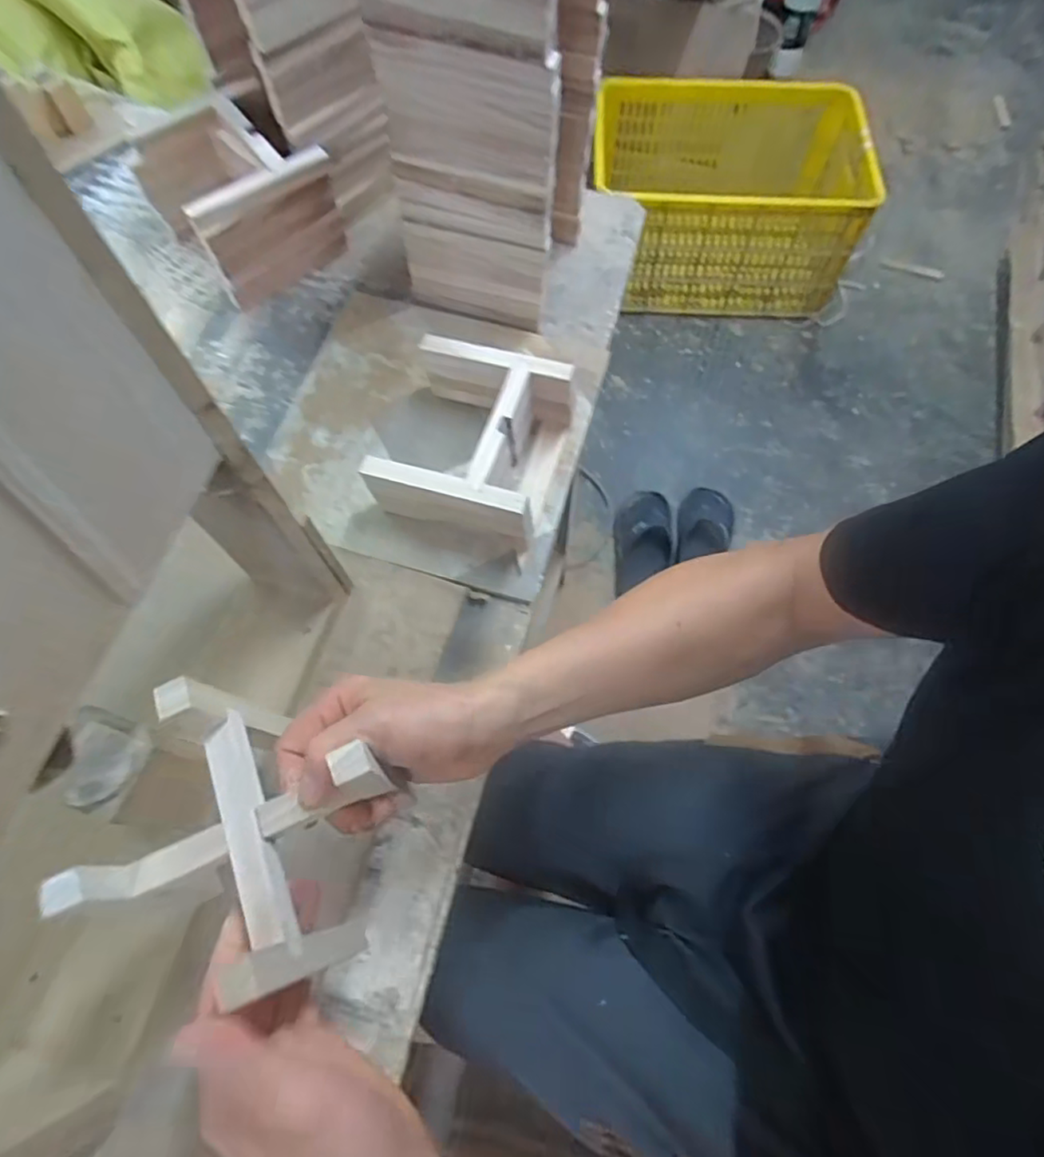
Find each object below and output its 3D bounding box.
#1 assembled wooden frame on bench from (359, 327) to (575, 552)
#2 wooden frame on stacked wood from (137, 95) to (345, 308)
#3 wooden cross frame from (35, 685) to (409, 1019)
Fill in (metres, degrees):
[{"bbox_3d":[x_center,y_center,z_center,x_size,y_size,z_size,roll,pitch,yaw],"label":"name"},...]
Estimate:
[{"bbox_3d":[-0.043,-0.128,0.596,0.151,0.084,0.160,17,67,7],"label":"assembled wooden frame on bench"},{"bbox_3d":[-0.305,-0.418,0.708,0.158,0.125,0.157,-37,71,-15],"label":"wooden frame on stacked wood"},{"bbox_3d":[-0.154,0.132,0.350,0.150,0.083,0.120,18,67,7],"label":"wooden cross frame"}]

